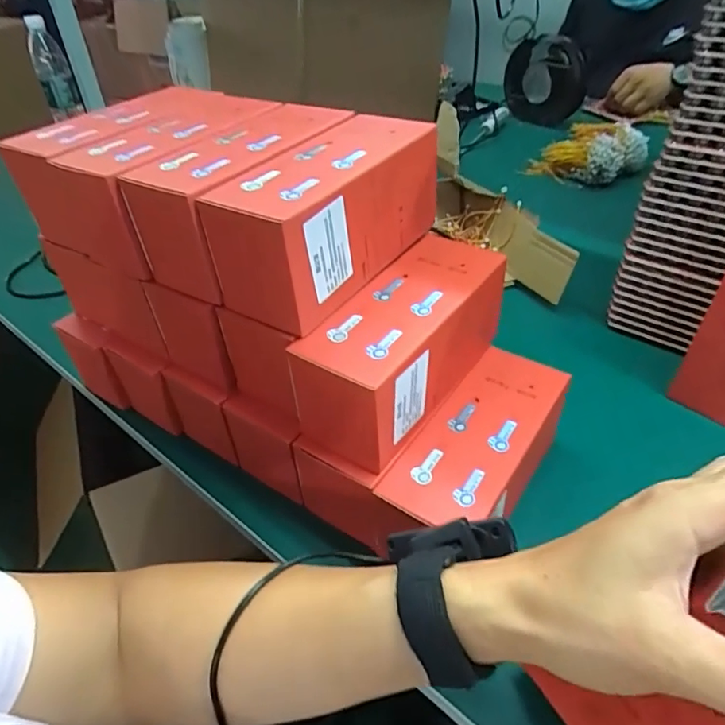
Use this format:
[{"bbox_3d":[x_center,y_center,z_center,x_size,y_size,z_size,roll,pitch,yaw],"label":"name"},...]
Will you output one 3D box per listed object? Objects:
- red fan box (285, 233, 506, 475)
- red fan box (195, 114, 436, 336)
[{"bbox_3d":[0.034,-0.014,0.411,0.084,0.087,0.186,29,52,31],"label":"red fan box"},{"bbox_3d":[-0.021,-0.110,0.394,0.084,0.091,0.182,27,51,30],"label":"red fan box"}]

